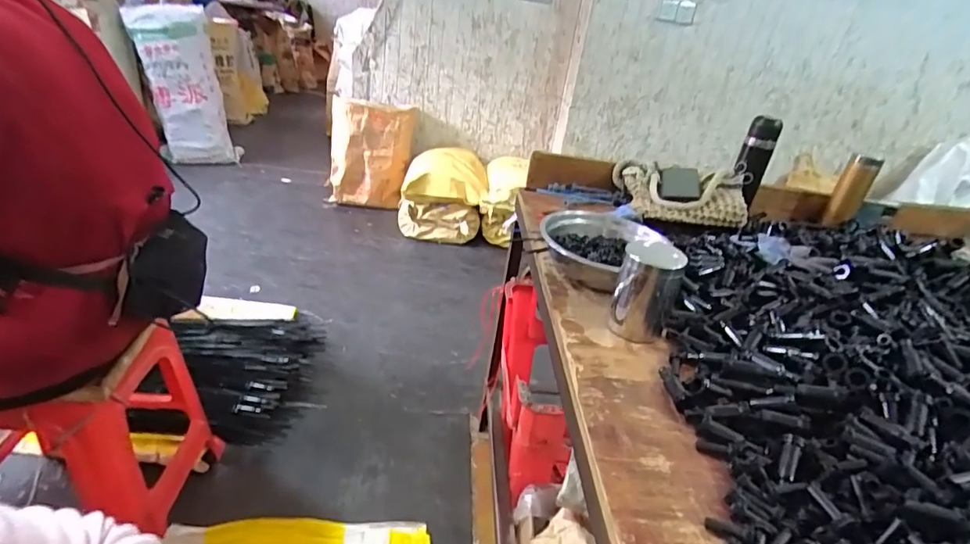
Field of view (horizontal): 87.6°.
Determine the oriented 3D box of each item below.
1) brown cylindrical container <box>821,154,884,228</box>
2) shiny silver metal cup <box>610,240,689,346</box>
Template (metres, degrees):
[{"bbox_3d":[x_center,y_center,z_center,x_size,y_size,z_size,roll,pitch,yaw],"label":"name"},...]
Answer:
[{"bbox_3d":[0.832,-0.182,1.150,0.062,0.159,0.054,26,33,29],"label":"brown cylindrical container"},{"bbox_3d":[0.216,0.023,0.674,0.076,0.118,0.075,3,29,-1],"label":"shiny silver metal cup"}]

